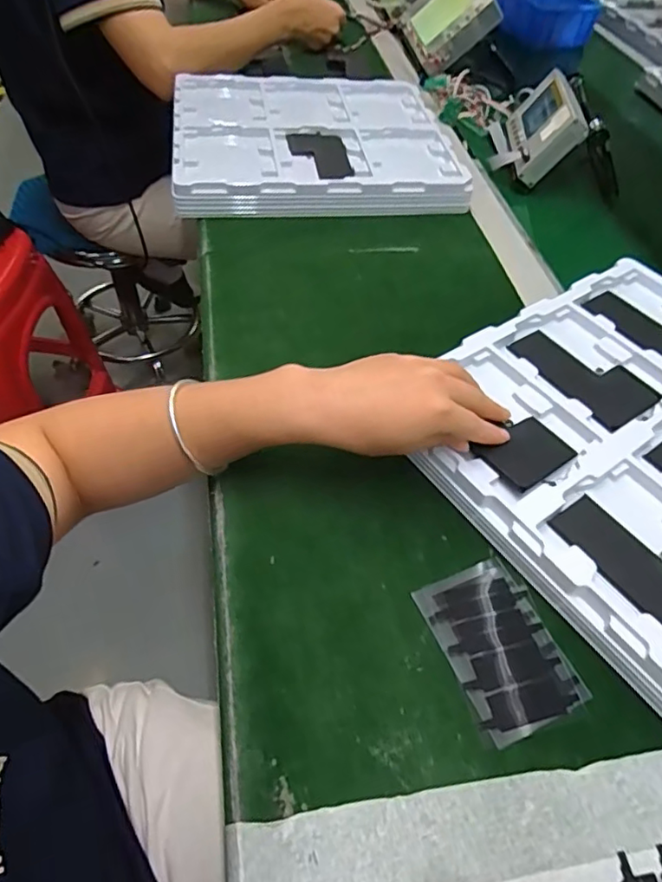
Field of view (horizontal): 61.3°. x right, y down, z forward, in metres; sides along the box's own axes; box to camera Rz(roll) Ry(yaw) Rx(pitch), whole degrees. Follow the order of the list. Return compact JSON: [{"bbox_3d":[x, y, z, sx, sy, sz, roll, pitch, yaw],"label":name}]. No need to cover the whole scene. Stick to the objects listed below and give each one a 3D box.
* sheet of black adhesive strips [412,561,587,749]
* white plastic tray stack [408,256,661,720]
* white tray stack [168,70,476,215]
[{"bbox_3d":[0.100,0.121,0.332,0.068,0.004,0.096,-15,56,-15],"label":"sheet of black adhesive strips"},{"bbox_3d":[0.238,-0.009,0.420,0.317,0.024,0.274,-28,61,-23],"label":"white plastic tray stack"},{"bbox_3d":[-0.027,-0.387,0.699,0.324,0.032,0.317,-5,54,-9],"label":"white tray stack"}]

